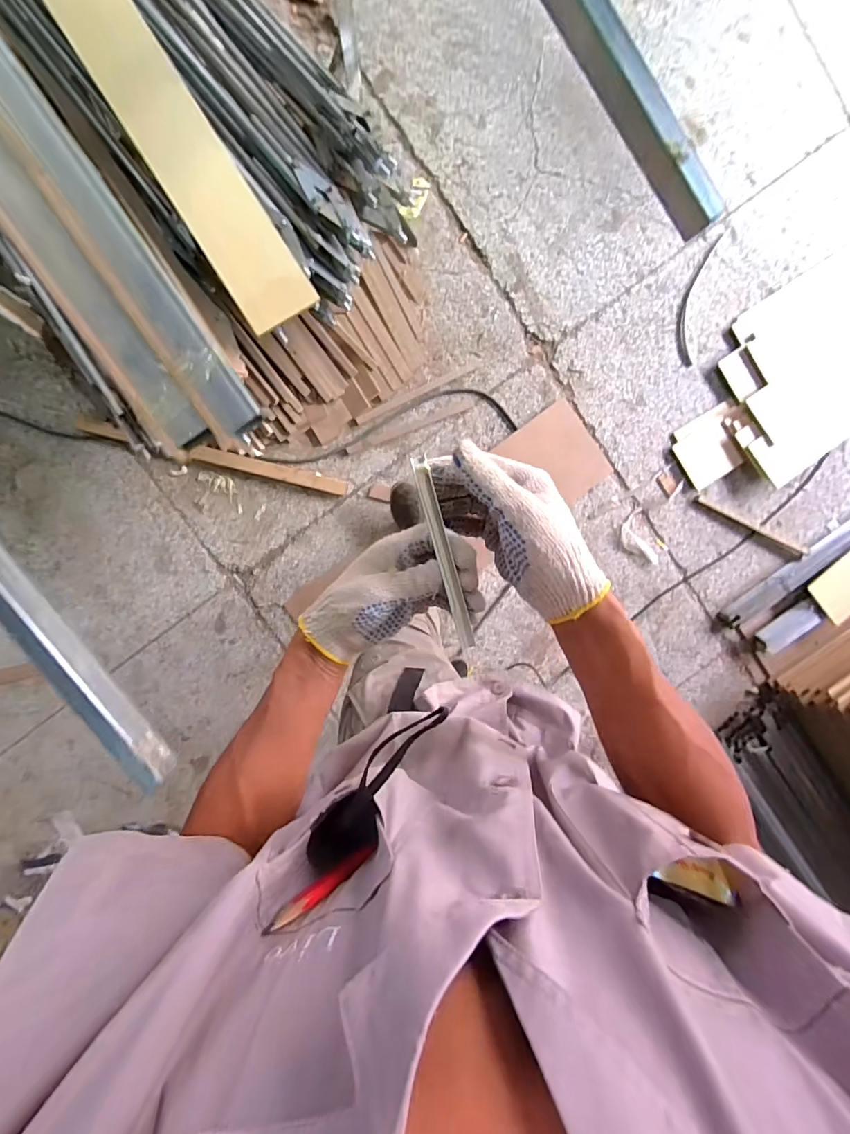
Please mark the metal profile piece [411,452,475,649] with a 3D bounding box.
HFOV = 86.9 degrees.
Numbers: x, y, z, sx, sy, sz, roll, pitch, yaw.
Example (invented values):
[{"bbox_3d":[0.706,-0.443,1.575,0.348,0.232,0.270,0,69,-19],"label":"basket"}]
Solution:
[{"bbox_3d":[0.015,-0.009,0.351,0.011,0.008,0.154,-15,99,-1],"label":"metal profile piece"}]

